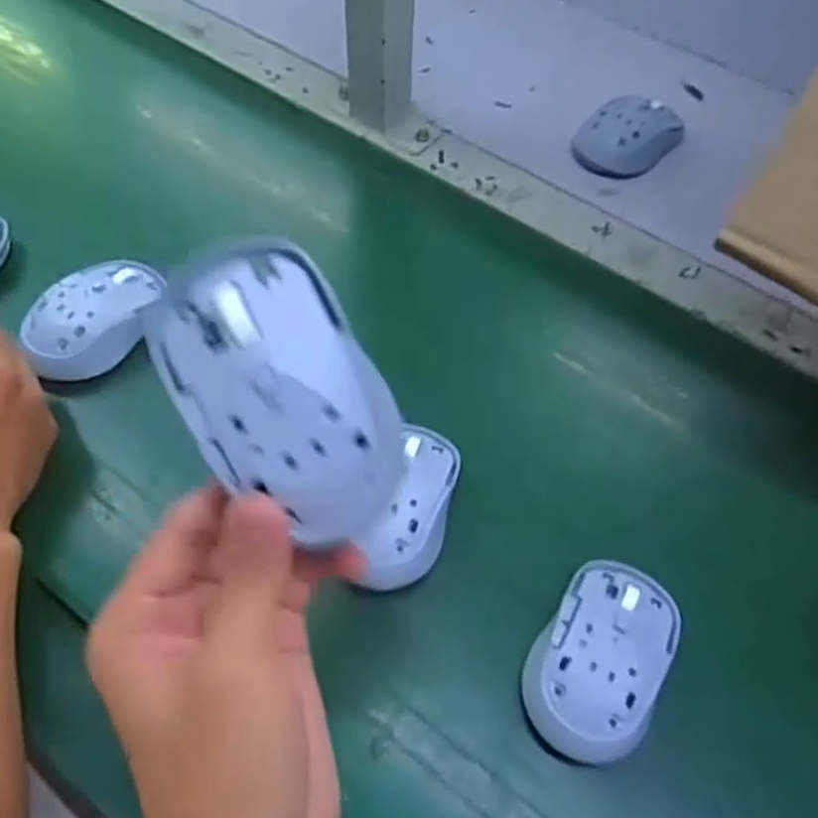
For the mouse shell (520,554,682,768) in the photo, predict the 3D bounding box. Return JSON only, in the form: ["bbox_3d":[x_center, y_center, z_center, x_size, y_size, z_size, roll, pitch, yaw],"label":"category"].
[{"bbox_3d":[0.099,0.122,0.381,0.060,0.025,0.102,27,61,15],"label":"mouse shell"}]

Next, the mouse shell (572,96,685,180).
[{"bbox_3d":[0.175,-0.219,0.604,0.079,0.034,0.058,-30,63,-19],"label":"mouse shell"}]

